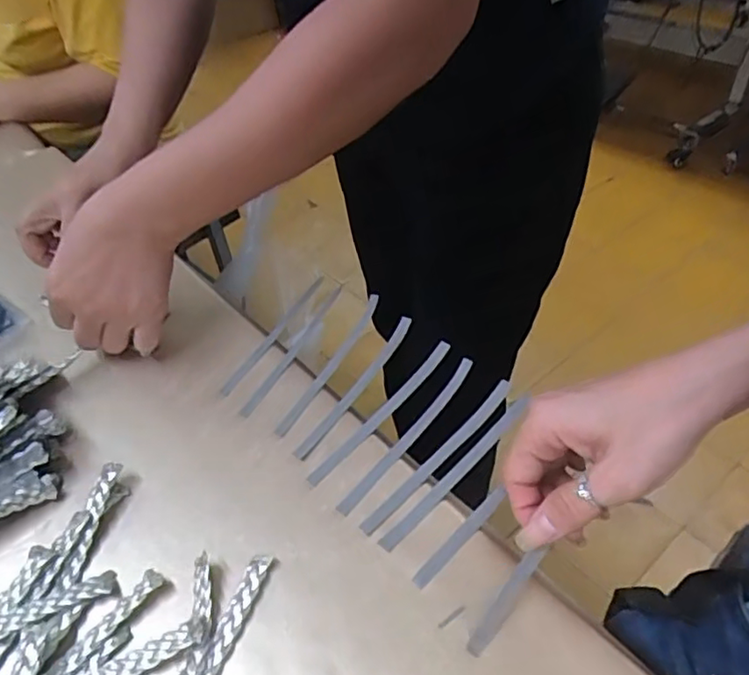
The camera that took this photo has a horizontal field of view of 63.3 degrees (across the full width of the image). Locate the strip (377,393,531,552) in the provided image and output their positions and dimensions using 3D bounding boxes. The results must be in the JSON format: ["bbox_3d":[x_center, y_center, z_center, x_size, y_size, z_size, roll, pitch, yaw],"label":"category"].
[{"bbox_3d":[0.050,0.077,0.359,0.123,0.023,0.009,-34,50,-26],"label":"strip"}]

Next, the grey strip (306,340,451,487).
[{"bbox_3d":[0.004,0.046,0.397,0.127,0.023,0.011,-37,51,-28],"label":"grey strip"}]

